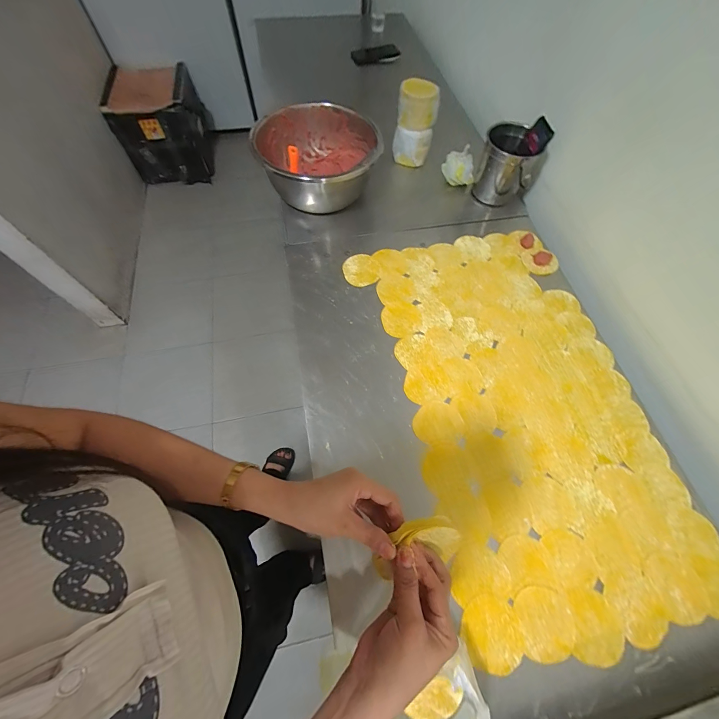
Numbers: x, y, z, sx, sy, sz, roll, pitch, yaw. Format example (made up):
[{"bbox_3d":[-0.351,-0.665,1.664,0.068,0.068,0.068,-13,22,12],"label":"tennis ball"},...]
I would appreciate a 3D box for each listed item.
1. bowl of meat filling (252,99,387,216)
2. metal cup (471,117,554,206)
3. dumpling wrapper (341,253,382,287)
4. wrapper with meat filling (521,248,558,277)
[{"bbox_3d":[-0.095,-0.470,0.765,0.270,0.137,0.270,1,64,-2],"label":"bowl of meat filling"},{"bbox_3d":[0.364,-0.472,0.769,0.134,0.159,0.134,1,64,-2],"label":"metal cup"},{"bbox_3d":[0.006,-0.197,0.699,0.082,0.004,0.079,2,70,-5],"label":"dumpling wrapper"},{"bbox_3d":[0.408,-0.224,0.718,0.073,0.013,0.066,-6,64,-5],"label":"wrapper with meat filling"}]

